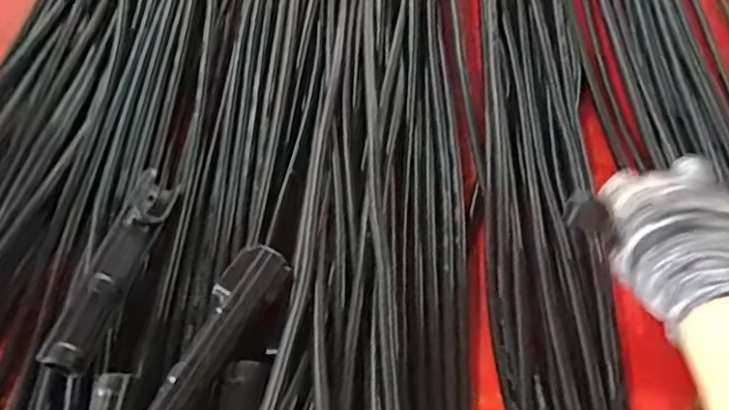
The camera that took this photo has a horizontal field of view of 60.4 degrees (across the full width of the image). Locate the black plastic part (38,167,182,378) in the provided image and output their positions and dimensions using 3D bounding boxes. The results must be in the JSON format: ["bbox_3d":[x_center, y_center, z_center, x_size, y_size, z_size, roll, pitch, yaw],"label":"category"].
[{"bbox_3d":[-0.176,0.040,0.444,0.034,0.039,0.160,13,61,6],"label":"black plastic part"}]

